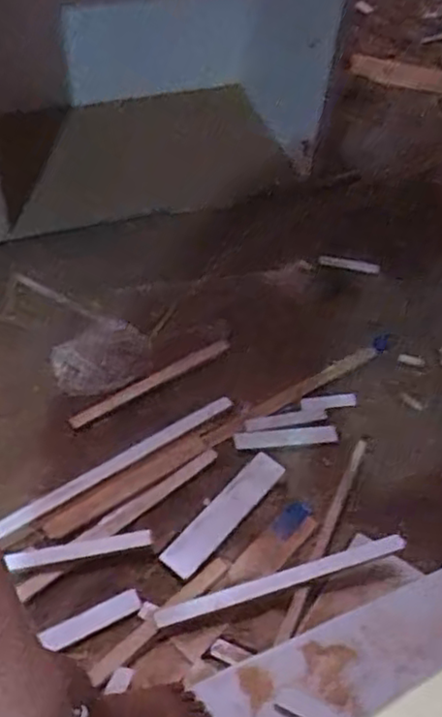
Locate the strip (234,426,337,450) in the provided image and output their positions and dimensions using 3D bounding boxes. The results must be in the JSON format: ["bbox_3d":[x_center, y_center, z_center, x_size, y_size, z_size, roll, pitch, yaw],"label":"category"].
[{"bbox_3d":[0.149,0.180,1.564,0.234,0.013,0.044,0,53,-6],"label":"strip"}]

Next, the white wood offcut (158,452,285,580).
[{"bbox_3d":[0.009,0.327,1.447,0.079,0.024,0.335,37,58,20],"label":"white wood offcut"}]

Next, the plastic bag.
[{"bbox_3d":[-0.288,0.000,1.697,0.253,0.026,0.201,-35,64,-28],"label":"plastic bag"}]

